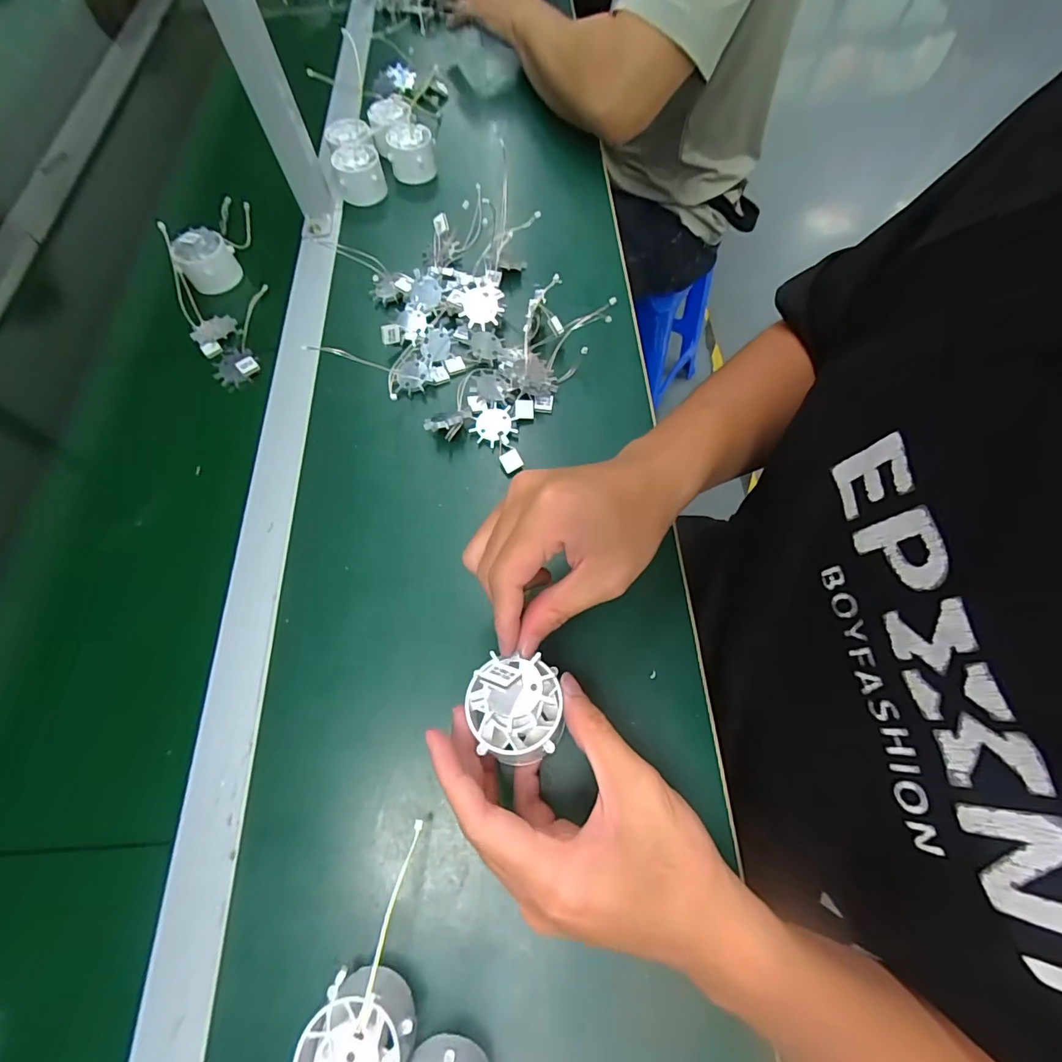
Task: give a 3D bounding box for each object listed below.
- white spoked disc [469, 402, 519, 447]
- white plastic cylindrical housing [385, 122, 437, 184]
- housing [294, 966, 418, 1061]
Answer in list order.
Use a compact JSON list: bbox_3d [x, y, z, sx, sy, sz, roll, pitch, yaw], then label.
[{"bbox_3d":[-0.031,-0.091,0.407,0.037,0.008,0.037,-1,66,1],"label":"white spoked disc"},{"bbox_3d":[-0.136,-0.429,0.547,0.049,0.041,0.048,-1,66,1],"label":"white plastic cylindrical housing"},{"bbox_3d":[-0.085,0.253,0.237,0.048,0.034,0.051,-1,66,1],"label":"housing"}]

